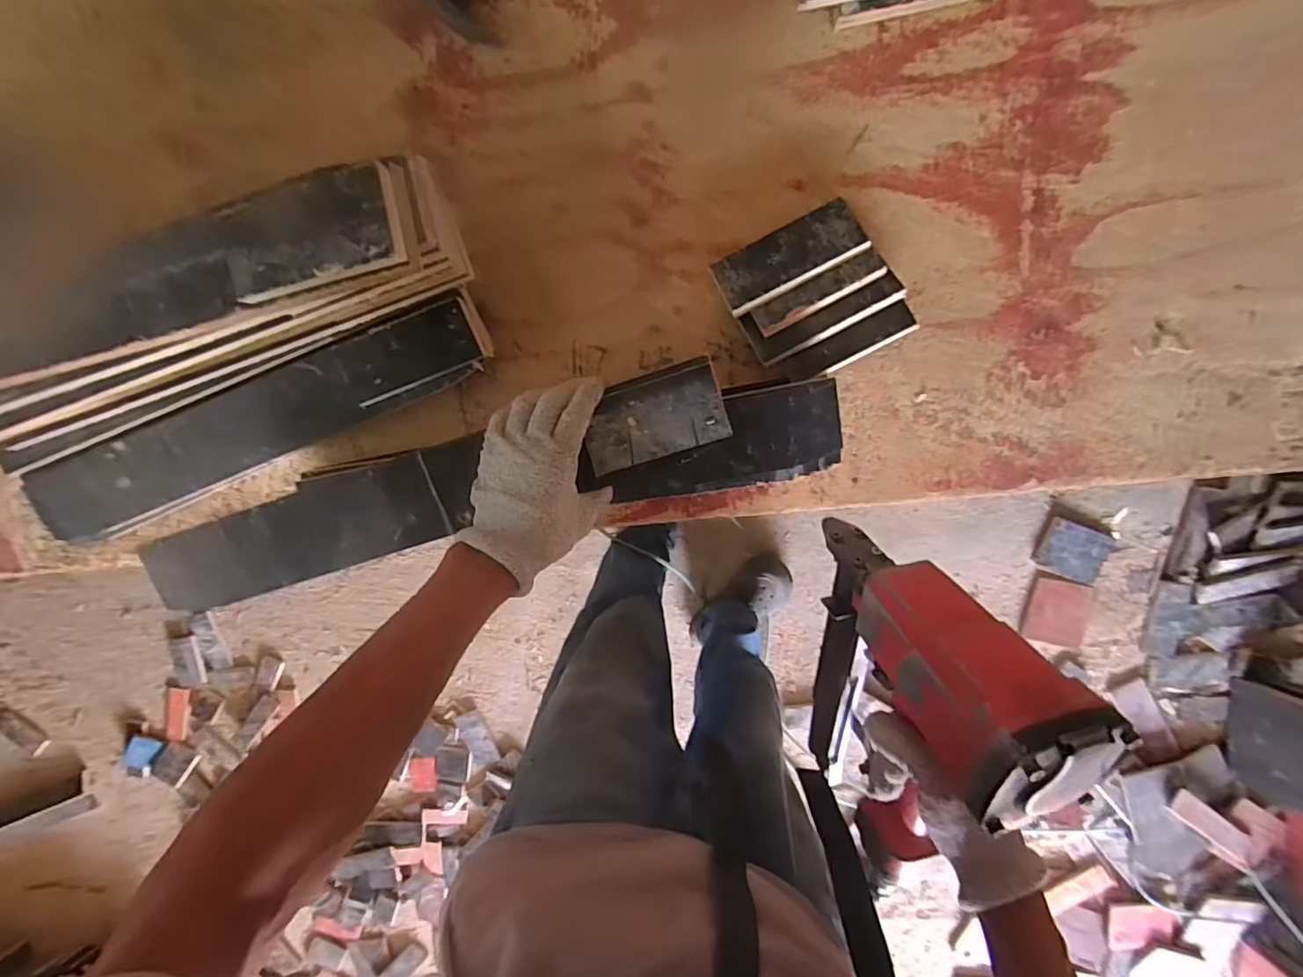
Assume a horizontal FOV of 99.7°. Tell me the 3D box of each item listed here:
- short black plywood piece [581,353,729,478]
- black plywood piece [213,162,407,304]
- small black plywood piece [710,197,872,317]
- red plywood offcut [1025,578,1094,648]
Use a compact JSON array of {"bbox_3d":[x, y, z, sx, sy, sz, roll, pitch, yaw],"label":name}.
[{"bbox_3d":[0.001,-0.059,0.454,0.116,0.015,0.068,-18,99,4],"label":"short black plywood piece"},{"bbox_3d":[-0.240,-0.178,0.381,0.140,0.011,0.065,-7,100,15],"label":"black plywood piece"},{"bbox_3d":[0.135,-0.229,0.543,0.140,0.008,0.067,-25,72,13],"label":"small black plywood piece"},{"bbox_3d":[0.951,0.290,1.285,0.128,0.011,0.168,3,107,11],"label":"red plywood offcut"}]

